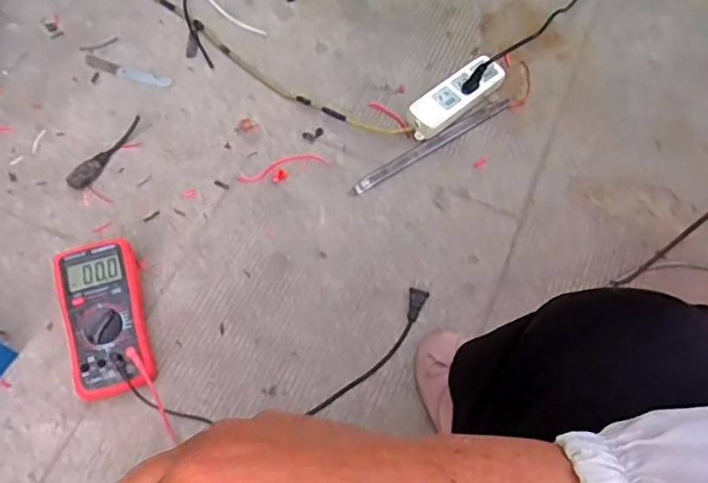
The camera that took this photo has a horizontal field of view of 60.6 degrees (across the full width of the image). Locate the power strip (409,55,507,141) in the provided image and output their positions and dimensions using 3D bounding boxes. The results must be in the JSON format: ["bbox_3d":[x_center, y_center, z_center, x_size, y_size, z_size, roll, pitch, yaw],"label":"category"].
[{"bbox_3d":[0.153,-0.218,0.916,0.176,0.039,0.058,-39,71,-18],"label":"power strip"}]

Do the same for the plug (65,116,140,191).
[{"bbox_3d":[-0.351,-0.127,0.863,0.028,0.021,0.138,30,67,12],"label":"plug"}]

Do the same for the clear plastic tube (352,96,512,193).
[{"bbox_3d":[0.121,-0.147,0.894,0.288,0.012,0.019,-33,69,-16],"label":"clear plastic tube"}]

